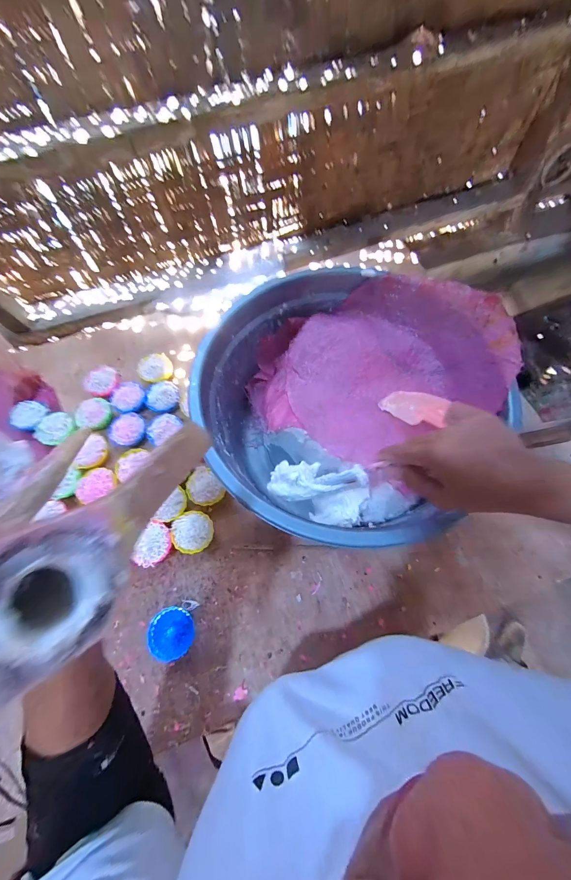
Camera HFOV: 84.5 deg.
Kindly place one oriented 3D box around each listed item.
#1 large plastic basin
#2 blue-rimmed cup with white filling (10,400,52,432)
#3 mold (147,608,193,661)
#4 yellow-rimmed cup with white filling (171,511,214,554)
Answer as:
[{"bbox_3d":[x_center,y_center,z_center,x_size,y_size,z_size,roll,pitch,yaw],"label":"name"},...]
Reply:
[{"bbox_3d":[0.090,-0.058,0.486,0.386,0.194,0.386,-1,66,3],"label":"large plastic basin"},{"bbox_3d":[-0.466,-0.044,0.574,0.056,0.024,0.060,19,68,11],"label":"blue-rimmed cup with white filling"},{"bbox_3d":[-0.158,0.271,0.438,0.061,0.020,0.062,-14,64,-15],"label":"mold"},{"bbox_3d":[-0.143,0.145,0.490,0.061,0.035,0.059,-1,66,3],"label":"yellow-rimmed cup with white filling"}]

